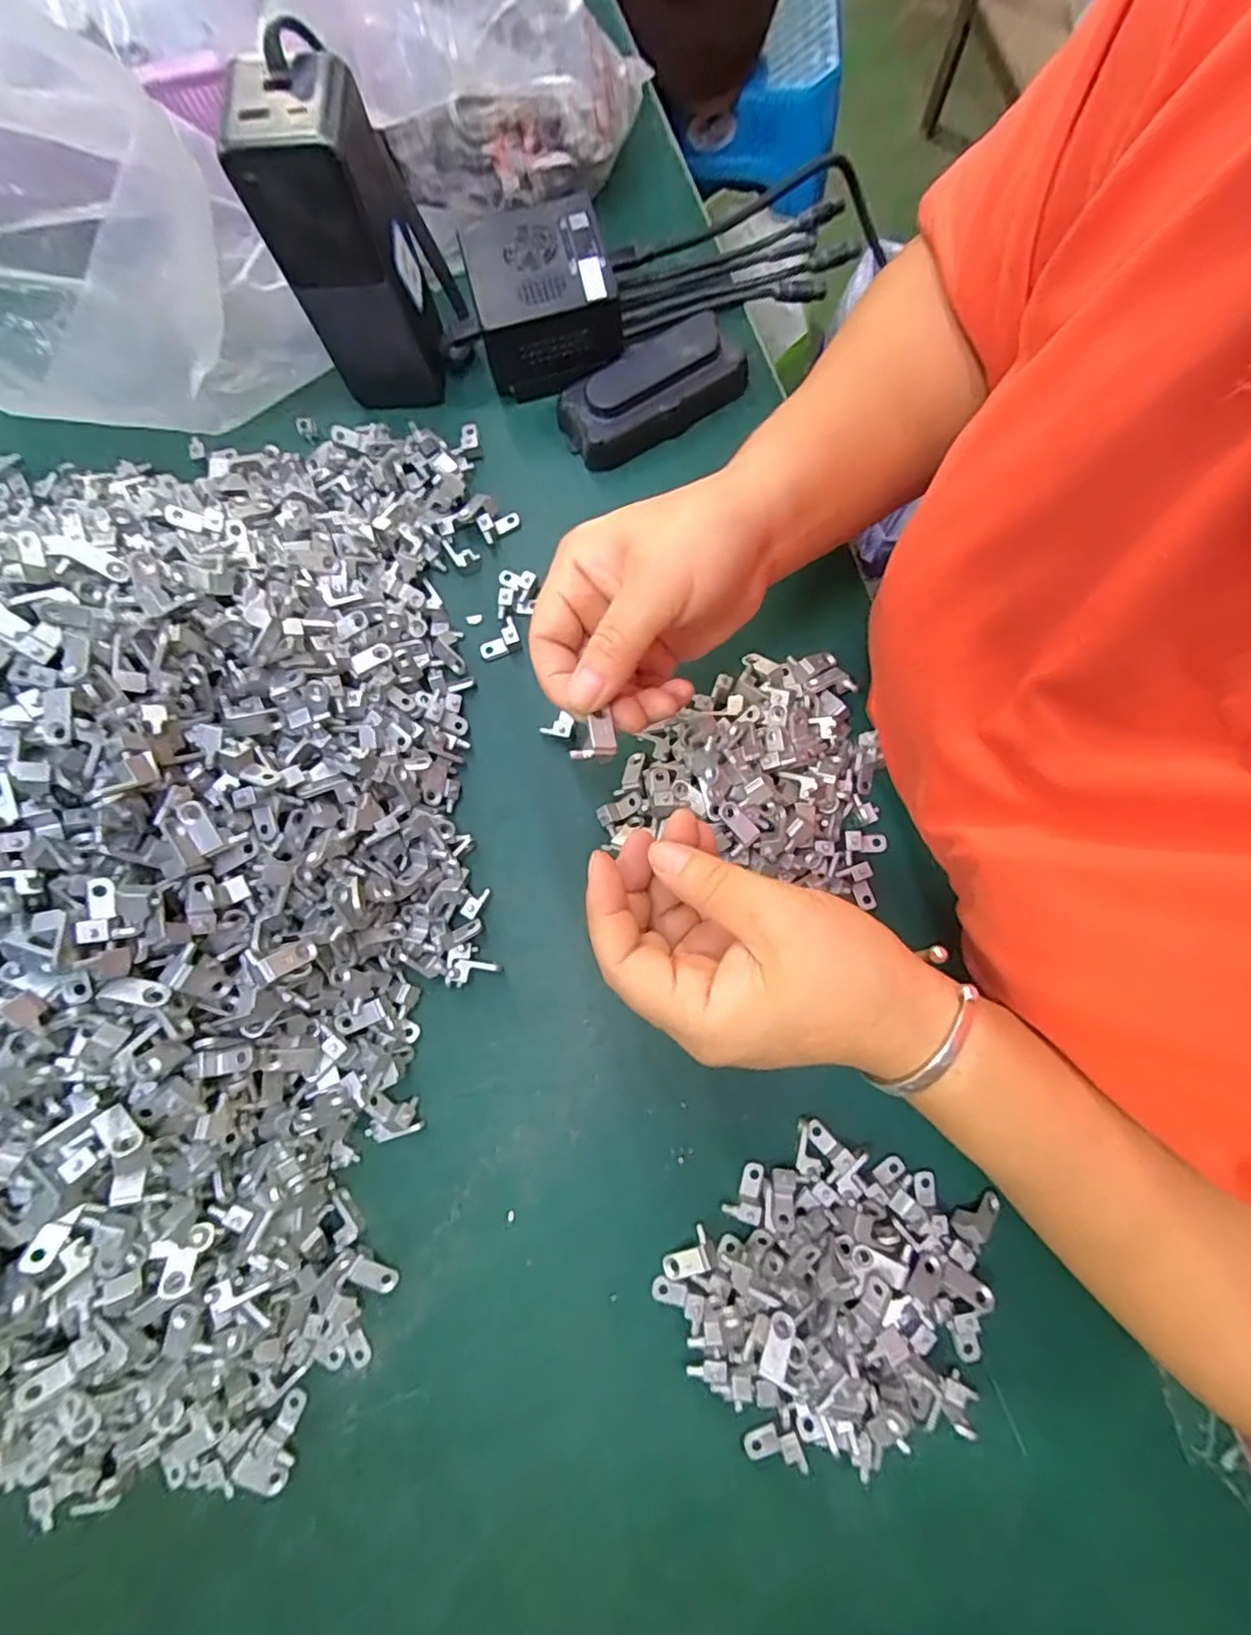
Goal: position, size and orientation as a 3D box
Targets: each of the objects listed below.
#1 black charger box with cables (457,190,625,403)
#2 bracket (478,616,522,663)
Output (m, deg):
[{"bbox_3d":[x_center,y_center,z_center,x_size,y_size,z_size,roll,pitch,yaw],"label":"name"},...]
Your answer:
[{"bbox_3d":[-0.047,-0.292,0.357,0.076,0.057,0.072,-15,79,-2],"label":"black charger box with cables"},{"bbox_3d":[-0.071,-0.099,0.343,0.025,0.012,0.017,-28,79,-4],"label":"bracket"}]

